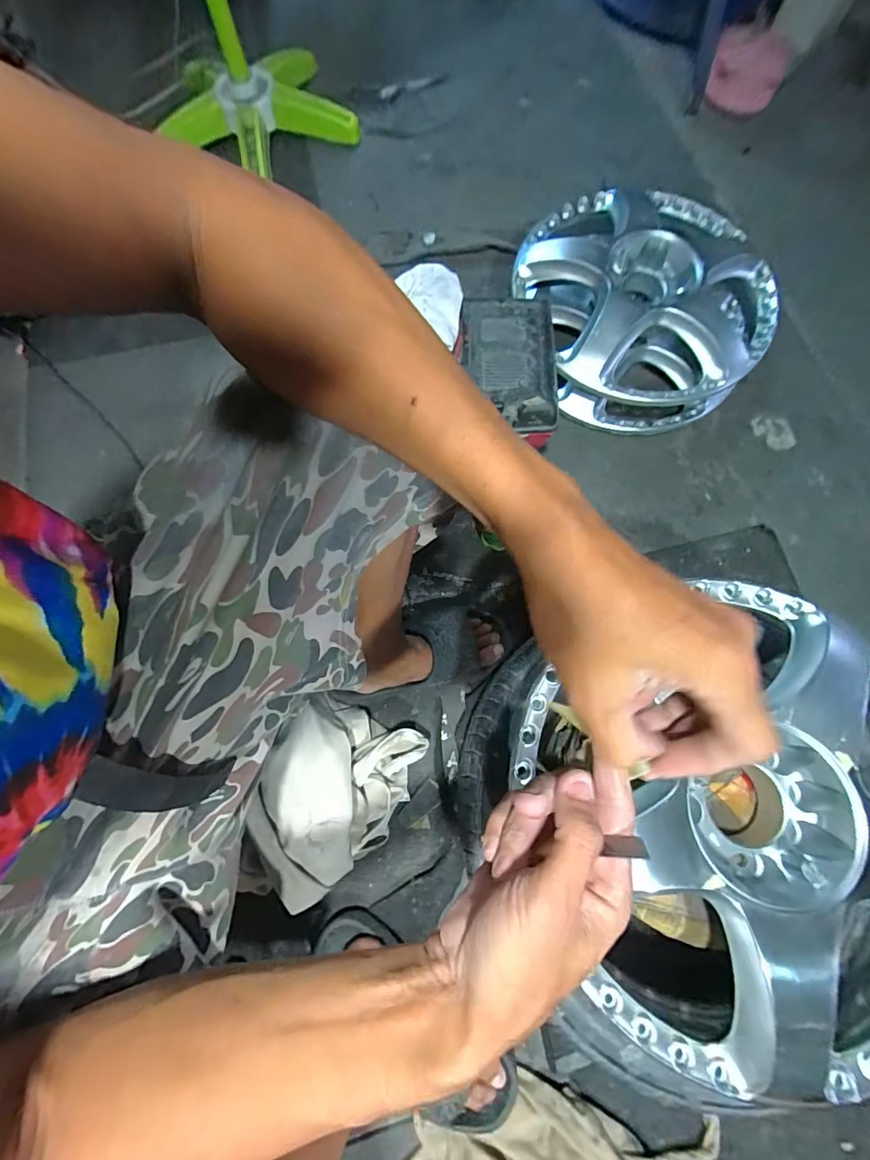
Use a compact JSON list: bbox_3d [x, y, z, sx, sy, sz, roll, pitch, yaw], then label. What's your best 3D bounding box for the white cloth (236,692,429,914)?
[{"bbox_3d":[-0.139,0.297,0.574,0.177,0.129,0.249,22,77,5],"label":"white cloth"}]

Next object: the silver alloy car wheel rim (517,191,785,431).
[{"bbox_3d":[0.362,-0.482,0.762,0.390,0.149,0.414,0,76,-1],"label":"silver alloy car wheel rim"}]

